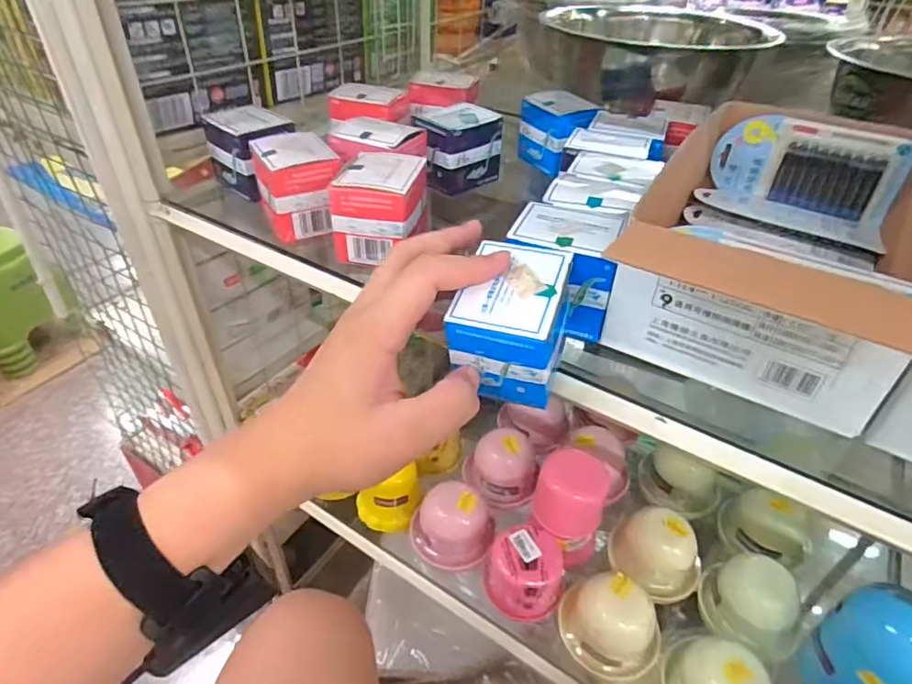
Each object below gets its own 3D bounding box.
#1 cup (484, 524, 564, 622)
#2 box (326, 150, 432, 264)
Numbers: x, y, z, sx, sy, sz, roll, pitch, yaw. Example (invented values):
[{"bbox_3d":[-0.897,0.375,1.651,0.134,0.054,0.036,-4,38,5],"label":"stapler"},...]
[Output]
[{"bbox_3d":[0.066,0.225,0.543,0.072,0.050,0.070,1,39,-1],"label":"cup"},{"bbox_3d":[-0.052,-0.096,0.401,0.060,0.056,0.063,7,39,6],"label":"box"}]

